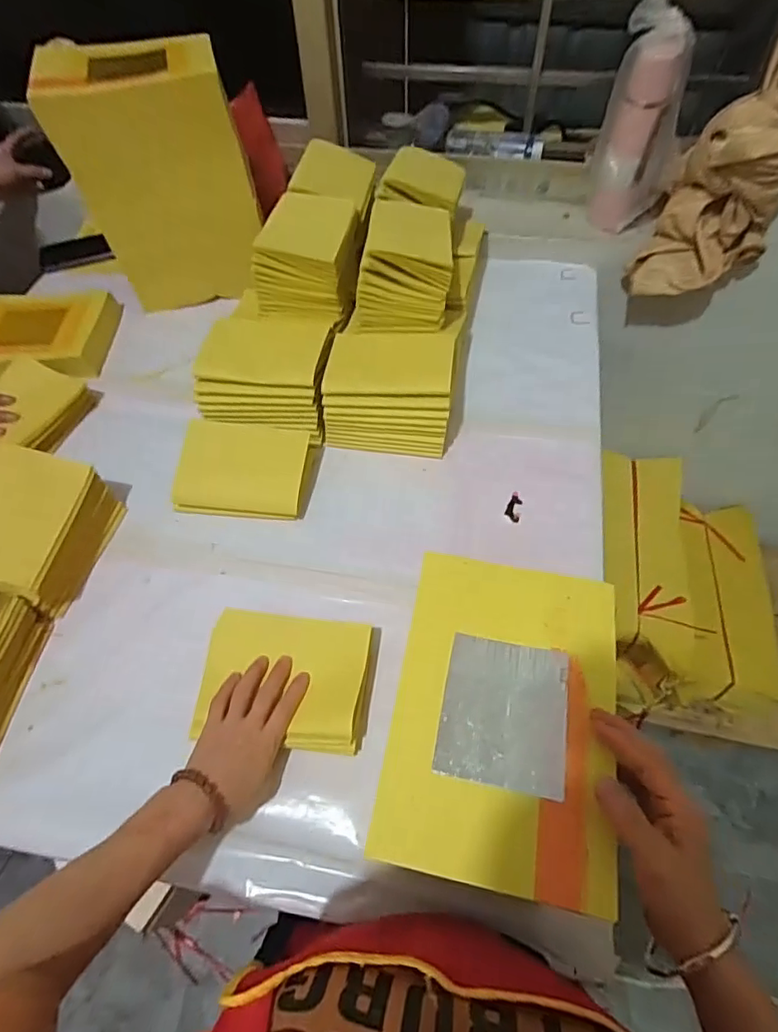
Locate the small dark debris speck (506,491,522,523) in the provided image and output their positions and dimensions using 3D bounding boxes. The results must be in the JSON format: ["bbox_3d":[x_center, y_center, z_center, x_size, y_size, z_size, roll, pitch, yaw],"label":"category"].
[{"bbox_3d":[0.161,-0.012,0.695,0.018,0.004,0.047,12,58,9],"label":"small dark debris speck"}]

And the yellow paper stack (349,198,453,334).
[{"bbox_3d":[0.027,-0.351,0.759,0.118,0.100,0.166,5,57,5],"label":"yellow paper stack"}]

